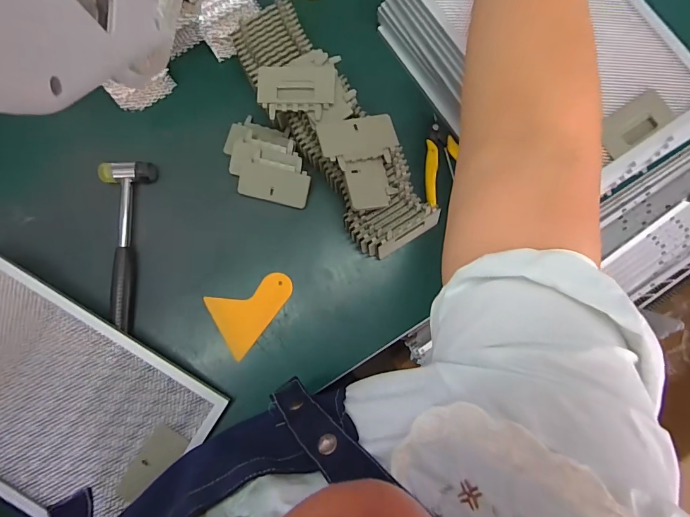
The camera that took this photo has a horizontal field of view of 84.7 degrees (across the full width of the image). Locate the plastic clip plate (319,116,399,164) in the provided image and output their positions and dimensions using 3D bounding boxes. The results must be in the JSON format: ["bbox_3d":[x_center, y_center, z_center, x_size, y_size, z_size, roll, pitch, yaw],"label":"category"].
[{"bbox_3d":[0.016,-0.131,0.419,0.085,0.004,0.053,-15,78,-10],"label":"plastic clip plate"}]

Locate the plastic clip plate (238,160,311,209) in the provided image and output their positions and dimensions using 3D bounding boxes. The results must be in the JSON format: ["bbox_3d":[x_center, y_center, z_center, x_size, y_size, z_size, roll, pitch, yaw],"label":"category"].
[{"bbox_3d":[-0.087,-0.091,0.468,0.086,0.010,0.042,13,98,1],"label":"plastic clip plate"}]

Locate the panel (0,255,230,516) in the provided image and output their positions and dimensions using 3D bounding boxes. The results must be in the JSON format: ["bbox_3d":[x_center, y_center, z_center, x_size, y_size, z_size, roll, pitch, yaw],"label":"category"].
[{"bbox_3d":[-0.332,0.153,0.412,0.332,0.018,0.204,32,85,0],"label":"panel"}]

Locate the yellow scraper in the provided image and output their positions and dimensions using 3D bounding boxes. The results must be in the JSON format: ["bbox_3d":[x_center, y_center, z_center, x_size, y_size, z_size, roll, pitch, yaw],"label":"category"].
[{"bbox_3d":[-0.105,0.061,0.454,0.099,0.004,0.076,-30,82,-6],"label":"yellow scraper"}]

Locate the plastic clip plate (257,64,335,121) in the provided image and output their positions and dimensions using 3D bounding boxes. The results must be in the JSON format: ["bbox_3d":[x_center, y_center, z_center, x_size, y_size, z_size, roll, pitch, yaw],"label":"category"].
[{"bbox_3d":[-0.055,-0.188,0.421,0.085,0.010,0.058,4,81,0],"label":"plastic clip plate"}]

